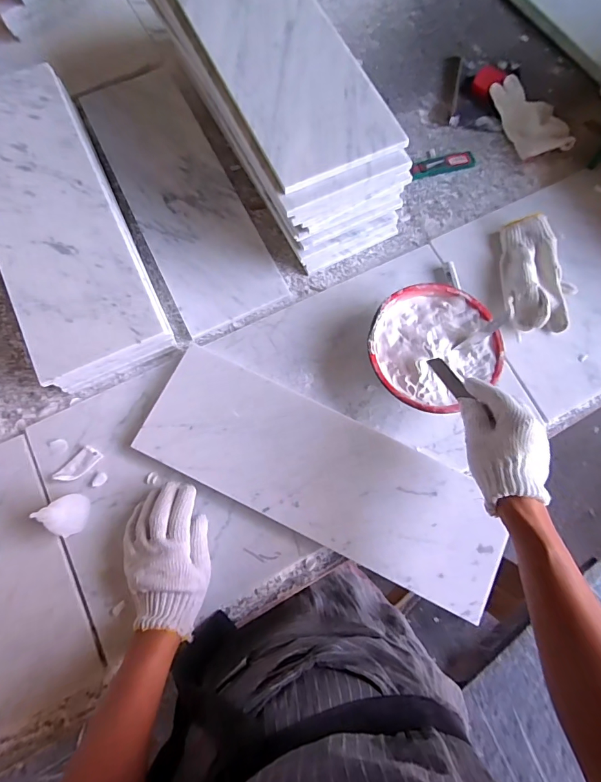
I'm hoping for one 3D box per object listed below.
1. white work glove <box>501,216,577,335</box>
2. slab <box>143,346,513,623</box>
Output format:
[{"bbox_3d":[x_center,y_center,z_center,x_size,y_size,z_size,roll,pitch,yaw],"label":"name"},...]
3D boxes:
[{"bbox_3d":[0.330,-0.165,0.563,0.091,0.035,0.168,4,75,0],"label":"white work glove"},{"bbox_3d":[0.027,0.101,0.492,0.443,0.015,0.148,26,79,4],"label":"slab"}]

